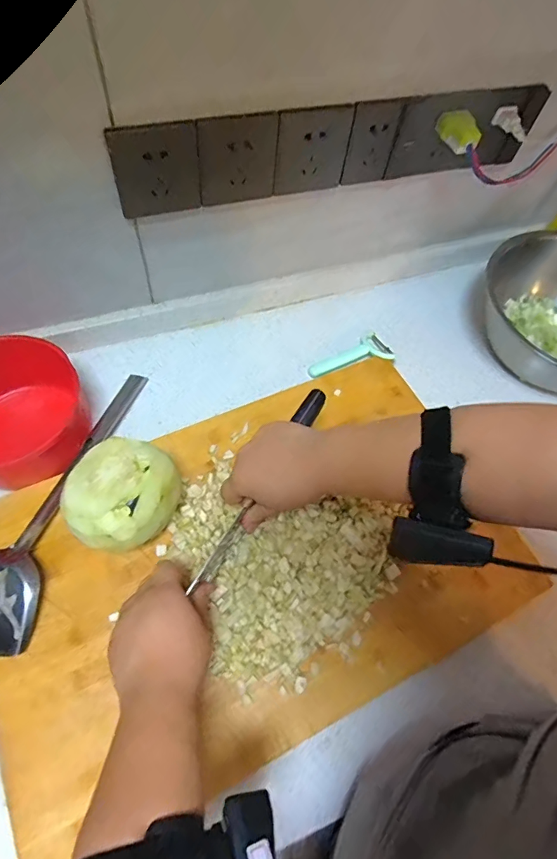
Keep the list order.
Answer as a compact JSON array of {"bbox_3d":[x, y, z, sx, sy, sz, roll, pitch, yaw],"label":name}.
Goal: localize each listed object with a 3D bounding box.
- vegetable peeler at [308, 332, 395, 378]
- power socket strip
[{"bbox_3d":[0.101,-0.106,0.659,0.125,0.014,0.061,-18,62,-15],"label":"vegetable peeler"},{"bbox_3d":[0.072,-0.326,0.527,0.509,0.090,0.032,-15,63,-13],"label":"power socket strip"}]

